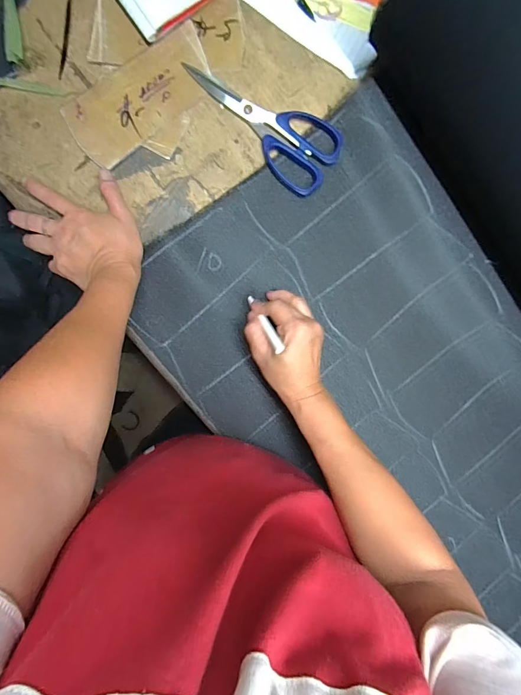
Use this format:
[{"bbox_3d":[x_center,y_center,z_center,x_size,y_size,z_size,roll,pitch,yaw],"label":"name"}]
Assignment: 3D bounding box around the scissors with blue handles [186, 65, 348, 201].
[{"bbox_3d":[0.004,-0.252,0.396,0.181,0.008,0.079,36,91,-8],"label":"scissors with blue handles"}]

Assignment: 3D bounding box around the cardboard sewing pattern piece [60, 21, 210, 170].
[{"bbox_3d":[-0.125,-0.263,0.381,0.161,0.004,0.069,-38,101,-3],"label":"cardboard sewing pattern piece"}]

